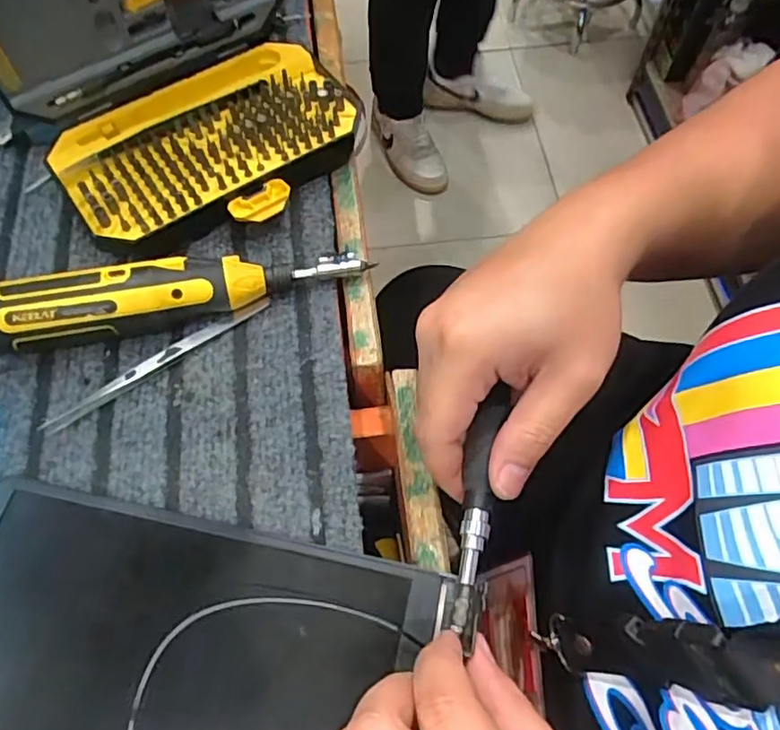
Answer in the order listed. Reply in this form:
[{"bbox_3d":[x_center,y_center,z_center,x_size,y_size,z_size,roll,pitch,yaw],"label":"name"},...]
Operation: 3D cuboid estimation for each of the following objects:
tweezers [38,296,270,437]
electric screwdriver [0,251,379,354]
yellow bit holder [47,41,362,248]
[{"bbox_3d":[-0.125,-0.002,0.330,0.133,0.009,0.009,-35,69,-17],"label":"tweezers"},{"bbox_3d":[-0.121,-0.037,0.330,0.217,0.040,0.032,-13,64,-7],"label":"electric screwdriver"},{"bbox_3d":[-0.109,-0.138,0.385,0.179,0.029,0.126,-32,68,-16],"label":"yellow bit holder"}]

